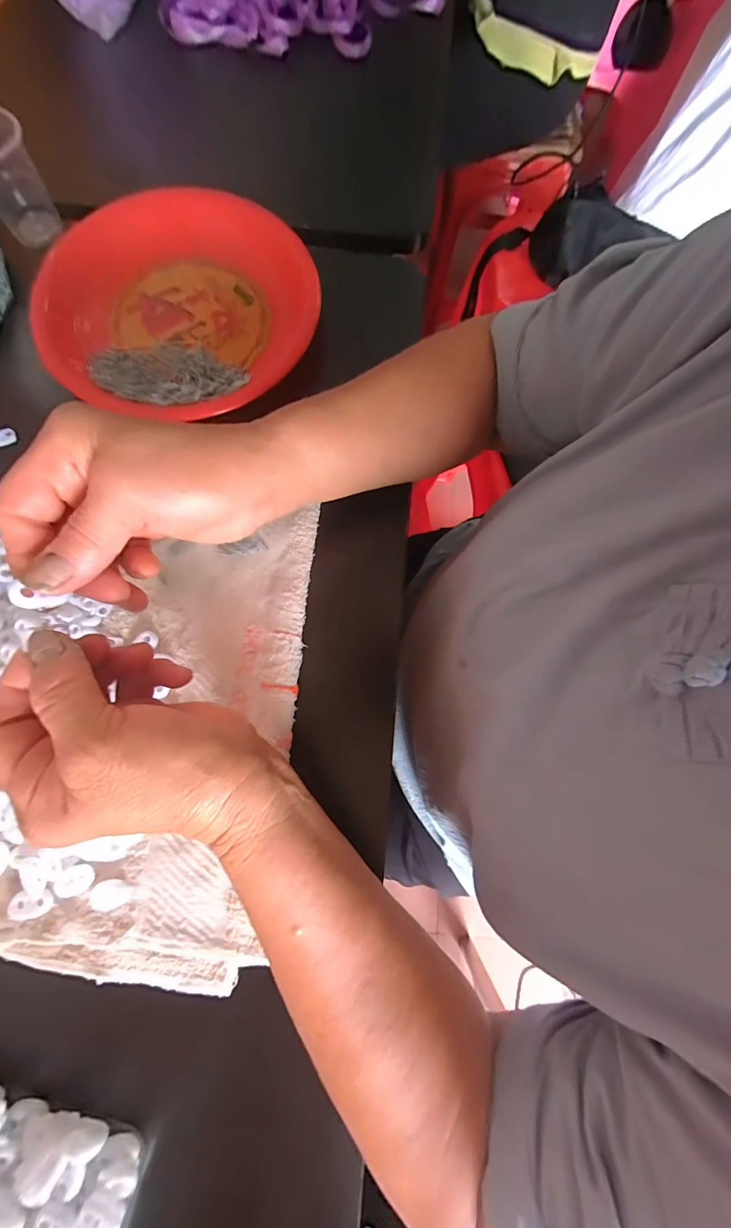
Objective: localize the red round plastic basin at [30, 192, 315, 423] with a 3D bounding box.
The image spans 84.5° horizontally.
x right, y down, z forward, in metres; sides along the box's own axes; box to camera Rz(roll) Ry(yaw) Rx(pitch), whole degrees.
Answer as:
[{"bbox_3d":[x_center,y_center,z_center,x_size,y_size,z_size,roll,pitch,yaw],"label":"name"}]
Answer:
[{"bbox_3d":[-0.147,-0.257,0.336,0.191,0.041,0.214,24,77,4],"label":"red round plastic basin"}]

